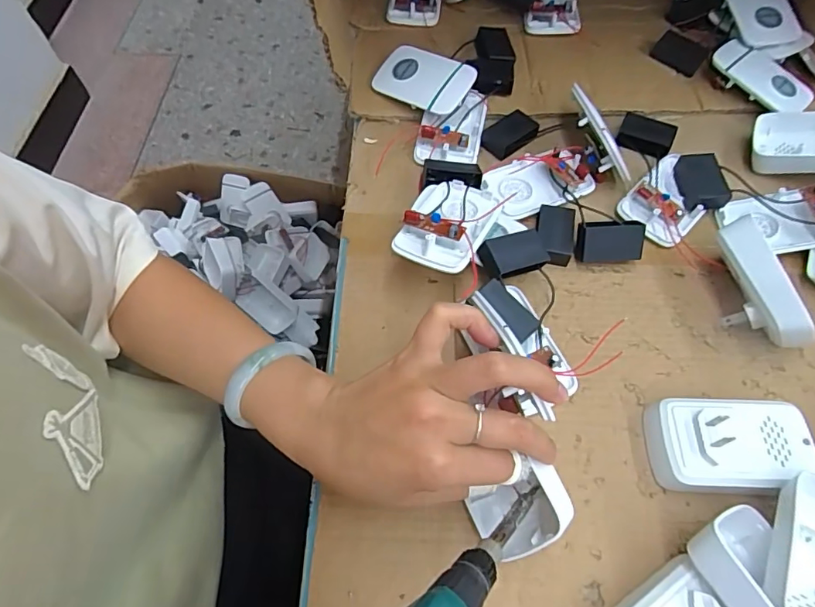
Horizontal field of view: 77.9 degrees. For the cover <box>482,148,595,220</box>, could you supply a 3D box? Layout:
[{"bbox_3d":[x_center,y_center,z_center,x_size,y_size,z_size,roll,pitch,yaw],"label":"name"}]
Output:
[{"bbox_3d":[0.110,-0.109,0.436,0.099,0.019,0.057,-16,62,-9],"label":"cover"}]

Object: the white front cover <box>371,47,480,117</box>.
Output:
[{"bbox_3d":[0.016,-0.214,0.483,0.090,0.012,0.059,28,77,21],"label":"white front cover"}]

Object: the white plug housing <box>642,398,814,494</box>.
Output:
[{"bbox_3d":[0.203,0.091,0.322,0.098,0.034,0.056,3,60,2],"label":"white plug housing"}]

